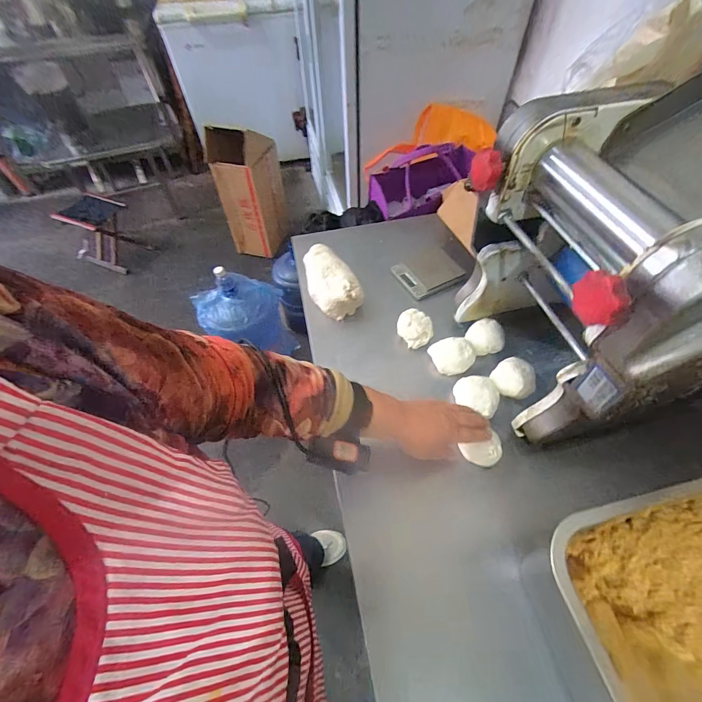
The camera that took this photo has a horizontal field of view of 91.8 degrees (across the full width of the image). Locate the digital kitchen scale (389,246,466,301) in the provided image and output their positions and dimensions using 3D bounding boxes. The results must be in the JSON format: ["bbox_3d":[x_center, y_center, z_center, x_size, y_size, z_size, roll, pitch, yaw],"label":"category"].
[{"bbox_3d":[0.166,-0.174,0.731,0.132,0.014,0.115,-23,58,-13],"label":"digital kitchen scale"}]

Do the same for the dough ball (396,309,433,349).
[{"bbox_3d":[0.115,-0.041,0.616,0.061,0.040,0.061,-1,56,1],"label":"dough ball"}]

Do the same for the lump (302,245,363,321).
[{"bbox_3d":[-0.039,-0.142,0.696,0.096,0.077,0.163,-11,56,-6],"label":"lump"}]

